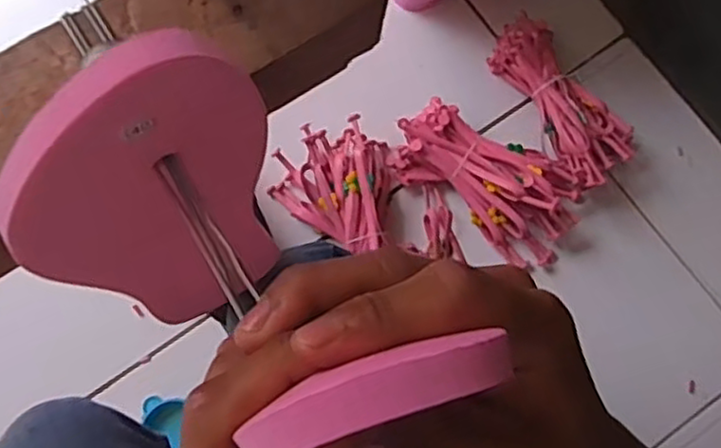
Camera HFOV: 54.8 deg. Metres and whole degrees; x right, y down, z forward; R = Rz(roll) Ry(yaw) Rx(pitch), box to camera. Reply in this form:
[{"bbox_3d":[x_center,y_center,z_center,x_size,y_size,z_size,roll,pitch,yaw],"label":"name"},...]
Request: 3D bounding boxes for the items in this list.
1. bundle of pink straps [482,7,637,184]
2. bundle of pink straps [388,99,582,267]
[{"bbox_3d":[0.236,-0.145,0.813,0.089,0.064,0.214,-28,79,-6],"label":"bundle of pink straps"},{"bbox_3d":[0.145,-0.054,0.798,0.223,0.060,0.120,37,80,7],"label":"bundle of pink straps"}]

